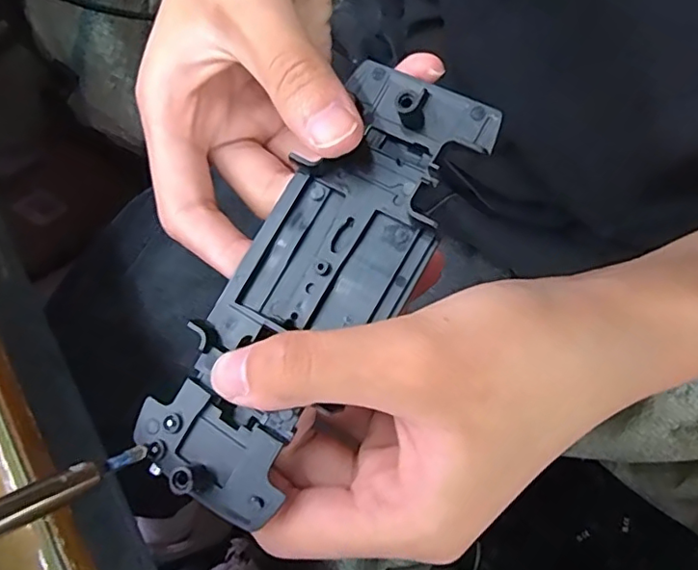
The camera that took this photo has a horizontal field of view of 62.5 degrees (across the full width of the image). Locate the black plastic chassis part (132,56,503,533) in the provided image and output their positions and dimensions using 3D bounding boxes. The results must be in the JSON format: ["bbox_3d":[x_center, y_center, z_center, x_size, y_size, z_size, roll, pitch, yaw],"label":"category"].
[{"bbox_3d":[-0.009,-0.001,0.157,0.045,0.012,0.126,32,85,8],"label":"black plastic chassis part"}]

